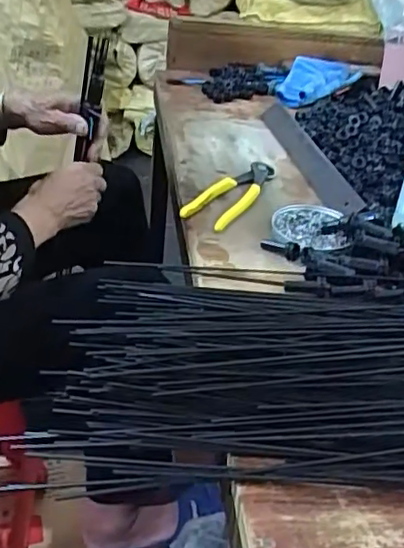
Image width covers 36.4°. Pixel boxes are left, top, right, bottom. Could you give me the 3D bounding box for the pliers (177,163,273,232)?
[{"bbox_3d":[0.038,-0.093,0.704,0.048,0.017,0.161,24,38,21],"label":"pliers"}]

